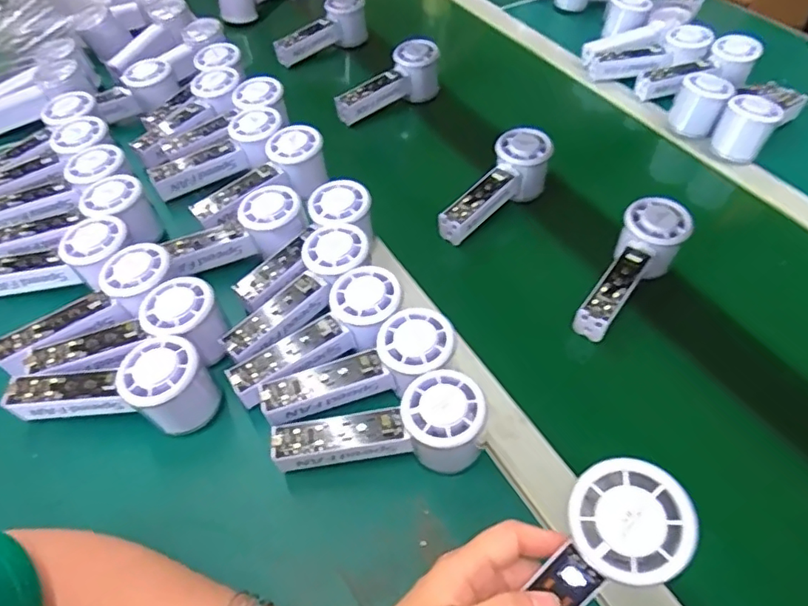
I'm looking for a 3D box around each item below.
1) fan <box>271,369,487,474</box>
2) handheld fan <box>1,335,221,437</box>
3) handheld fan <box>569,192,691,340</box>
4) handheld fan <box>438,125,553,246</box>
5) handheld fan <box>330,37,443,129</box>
[{"bbox_3d":[-0.017,0.096,0.393,0.148,0.057,0.055,-11,51,-9],"label":"fan"},{"bbox_3d":[-0.220,0.061,0.423,0.147,0.062,0.054,2,50,2],"label":"handheld fan"},{"bbox_3d":[0.205,-0.029,0.515,0.057,0.048,0.157,34,73,25],"label":"handheld fan"},{"bbox_3d":[0.097,-0.118,0.595,0.156,0.058,0.049,-44,61,-14],"label":"handheld fan"},{"bbox_3d":[-0.024,-0.283,0.717,0.151,0.065,0.044,-30,56,-23],"label":"handheld fan"}]

